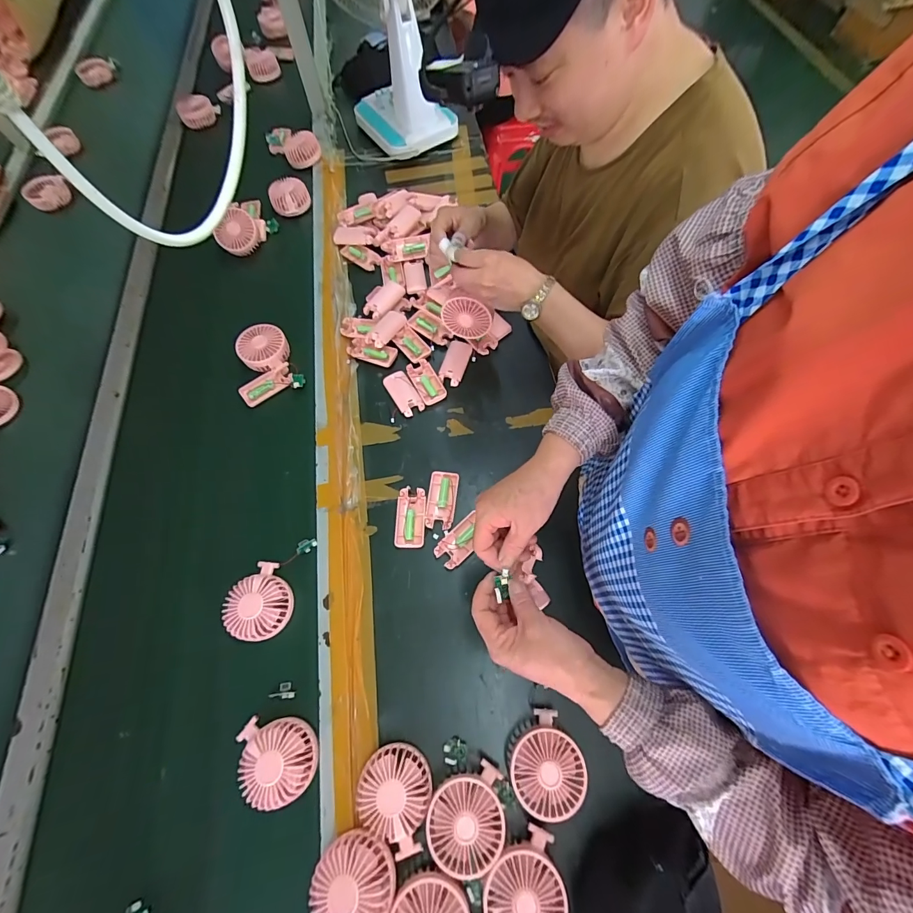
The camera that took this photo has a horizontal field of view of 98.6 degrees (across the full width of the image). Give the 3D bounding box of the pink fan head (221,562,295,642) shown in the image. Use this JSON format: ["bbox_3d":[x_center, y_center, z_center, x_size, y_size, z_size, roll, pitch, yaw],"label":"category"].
[{"bbox_3d":[-0.281,0.209,0.559,0.084,0.038,0.092,0,67,1],"label":"pink fan head"}]

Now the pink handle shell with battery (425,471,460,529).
[{"bbox_3d":[-0.023,0.070,0.640,0.045,0.012,0.094,6,68,4],"label":"pink handle shell with battery"}]

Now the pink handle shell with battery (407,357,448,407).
[{"bbox_3d":[-0.058,-0.142,0.738,0.047,0.011,0.098,-26,69,-9],"label":"pink handle shell with battery"}]

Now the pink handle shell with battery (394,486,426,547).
[{"bbox_3d":[-0.074,0.097,0.630,0.046,0.012,0.096,0,67,1],"label":"pink handle shell with battery"}]

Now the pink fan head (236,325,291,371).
[{"bbox_3d":[-0.359,-0.206,0.733,0.083,0.034,0.085,0,67,1],"label":"pink fan head"}]

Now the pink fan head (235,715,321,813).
[{"bbox_3d":[-0.223,0.372,0.482,0.094,0.033,0.081,-2,67,1],"label":"pink fan head"}]

